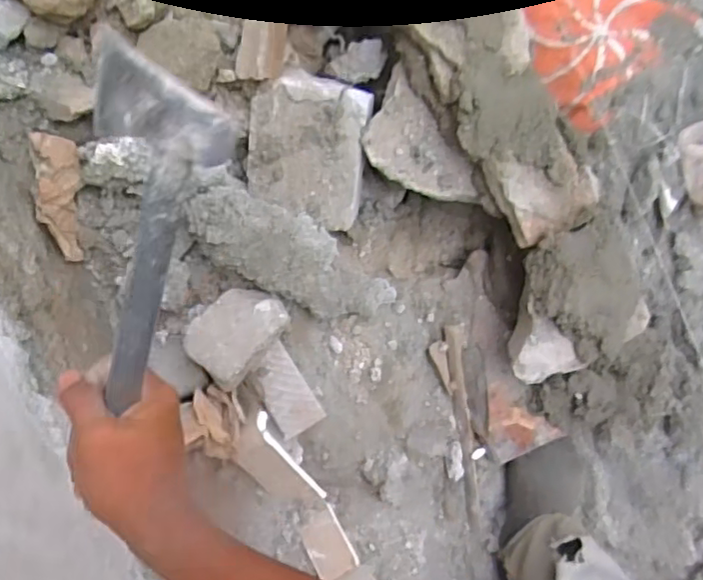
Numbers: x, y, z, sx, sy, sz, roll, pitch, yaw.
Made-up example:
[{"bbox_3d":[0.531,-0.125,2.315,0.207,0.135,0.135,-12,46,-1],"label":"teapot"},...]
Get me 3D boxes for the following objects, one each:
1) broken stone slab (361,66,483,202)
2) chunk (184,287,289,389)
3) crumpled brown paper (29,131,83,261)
[{"bbox_3d":[0.071,-0.159,0.707,0.082,0.023,0.165,-35,94,3],"label":"broken stone slab"},{"bbox_3d":[-0.134,0.059,0.725,0.092,0.064,0.111,28,61,20],"label":"chunk"},{"bbox_3d":[-0.331,-0.104,0.695,0.045,0.026,0.139,-5,110,-30],"label":"crumpled brown paper"}]

